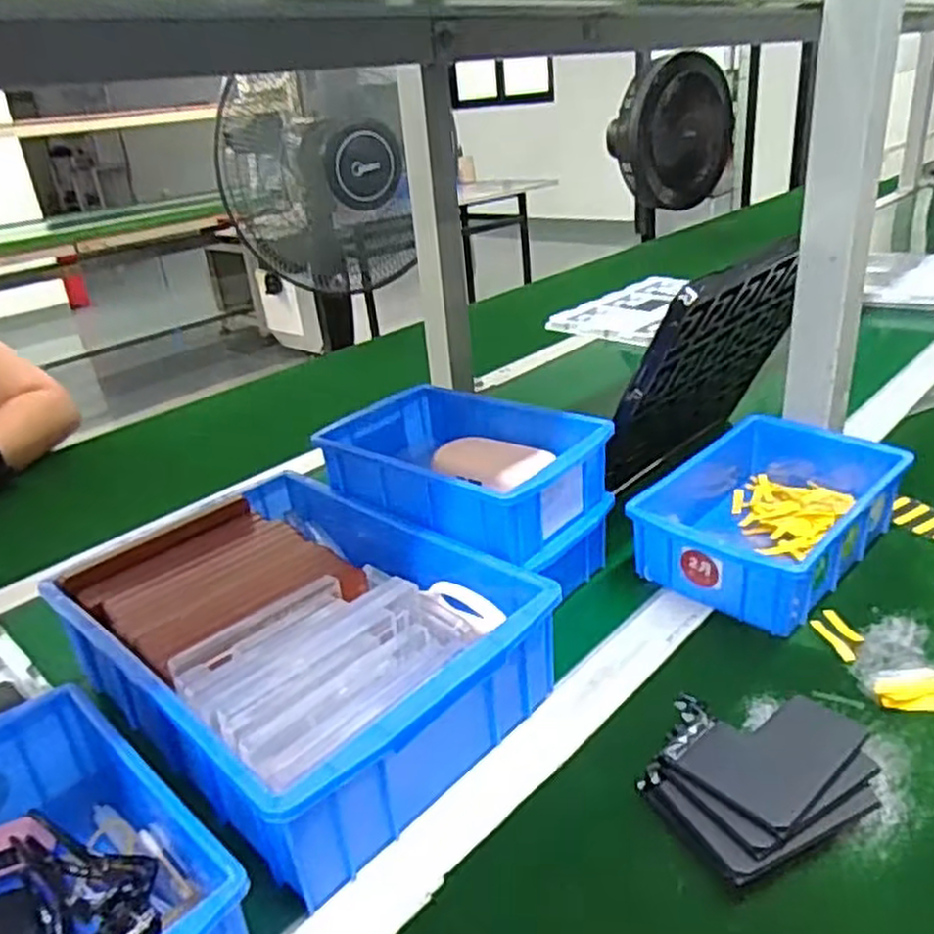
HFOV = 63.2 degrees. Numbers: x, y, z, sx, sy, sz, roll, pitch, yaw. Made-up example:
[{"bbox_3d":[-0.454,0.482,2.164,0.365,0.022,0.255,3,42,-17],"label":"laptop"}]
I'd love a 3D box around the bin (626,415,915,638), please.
[{"bbox_3d":[0.233,0.034,0.596,0.143,0.063,0.204,19,35,42],"label":"bin"}]

